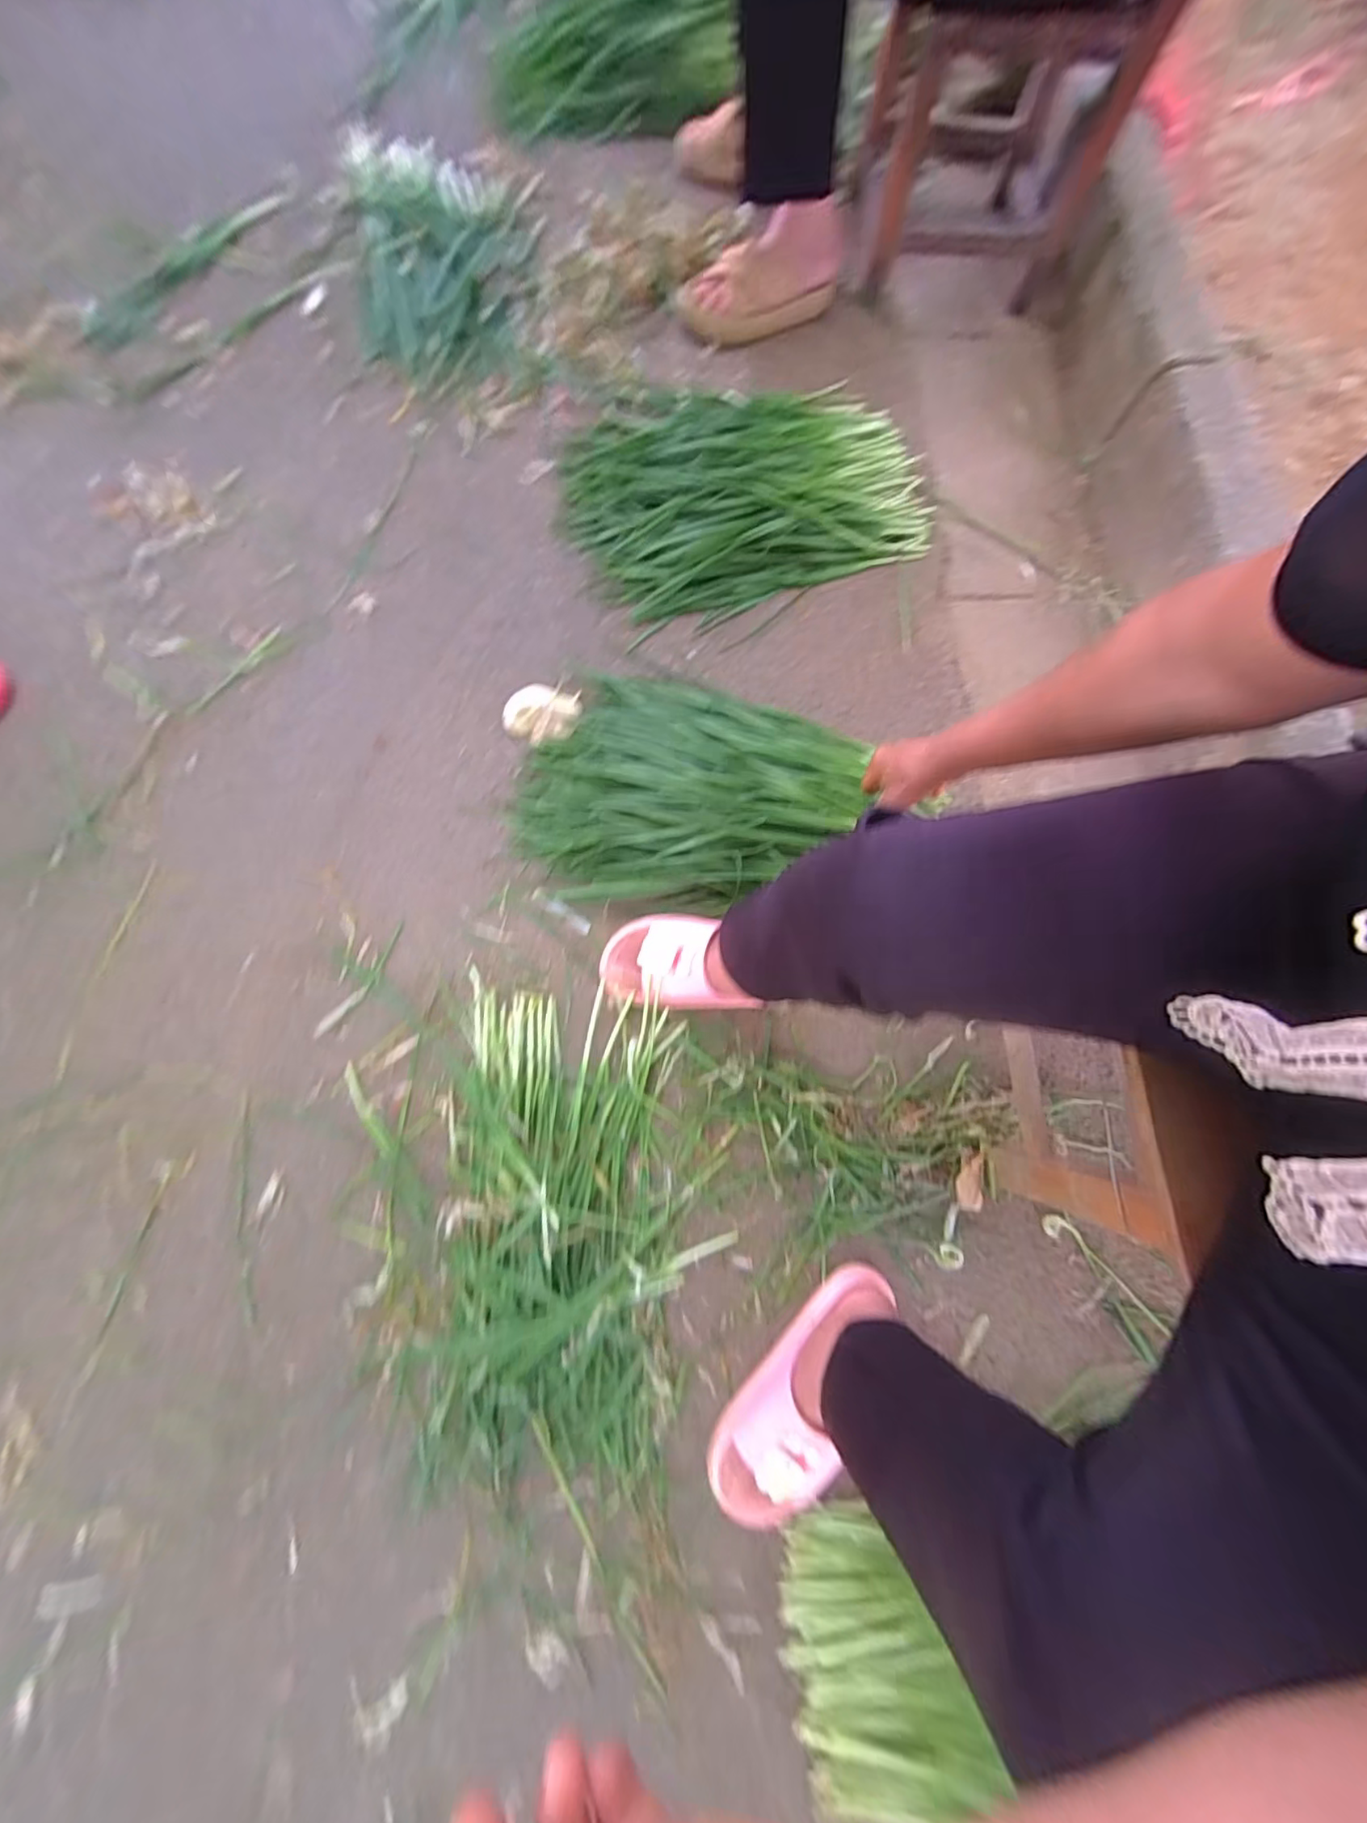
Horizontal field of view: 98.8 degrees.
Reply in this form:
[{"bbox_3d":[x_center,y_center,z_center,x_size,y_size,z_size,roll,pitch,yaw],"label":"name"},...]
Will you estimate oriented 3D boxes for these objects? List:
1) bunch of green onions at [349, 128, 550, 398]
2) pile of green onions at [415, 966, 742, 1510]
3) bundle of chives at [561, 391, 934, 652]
[{"bbox_3d":[-0.361,-0.986,0.875,0.277,0.041,0.525,-5,76,-3],"label":"bunch of green onions"},{"bbox_3d":[-0.113,0.305,0.580,0.254,0.035,0.456,3,76,-1],"label":"pile of green onions"},{"bbox_3d":[0.075,-0.603,0.809,0.483,0.055,0.375,-23,78,-7],"label":"bundle of chives"}]

